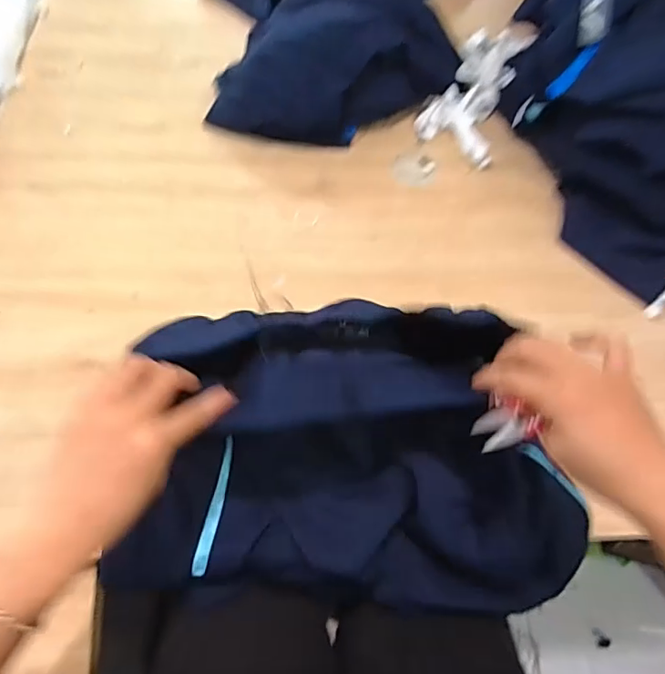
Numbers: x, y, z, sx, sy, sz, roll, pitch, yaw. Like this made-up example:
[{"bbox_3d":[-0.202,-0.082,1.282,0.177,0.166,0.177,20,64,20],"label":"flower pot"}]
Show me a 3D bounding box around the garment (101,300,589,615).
[{"bbox_3d":[0.017,0.106,0.459,0.403,0.204,0.232,2,61,1],"label":"garment"}]

